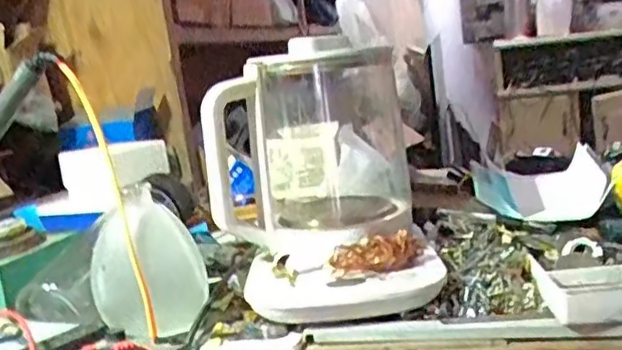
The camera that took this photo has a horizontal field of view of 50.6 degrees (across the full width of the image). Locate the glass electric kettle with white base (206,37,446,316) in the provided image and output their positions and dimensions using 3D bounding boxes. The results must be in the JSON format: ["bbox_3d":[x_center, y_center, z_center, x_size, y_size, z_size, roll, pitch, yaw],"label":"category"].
[{"bbox_3d":[0.006,-0.010,0.612,0.184,0.205,0.227,-6,11,5],"label":"glass electric kettle with white base"}]

